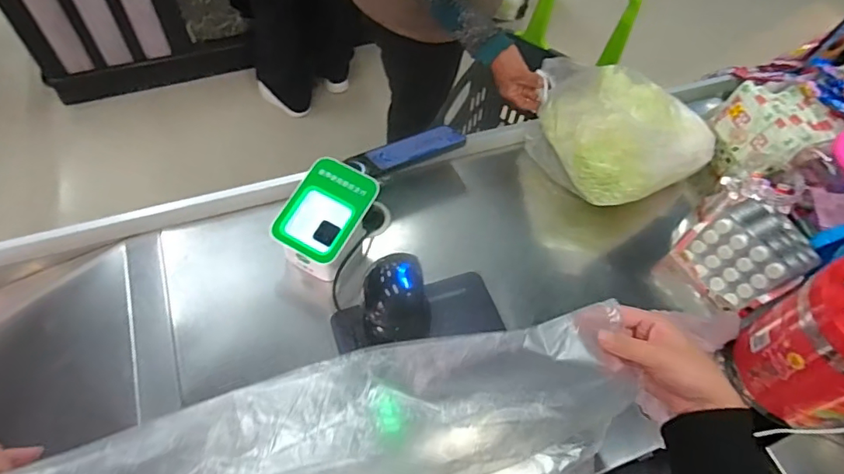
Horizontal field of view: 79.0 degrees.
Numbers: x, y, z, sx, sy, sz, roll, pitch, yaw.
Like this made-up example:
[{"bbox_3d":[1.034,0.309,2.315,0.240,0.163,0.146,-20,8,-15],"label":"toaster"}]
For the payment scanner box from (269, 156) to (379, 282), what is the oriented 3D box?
[{"bbox_3d":[-0.138,-0.020,0.743,0.108,0.111,0.135,29,60,13],"label":"payment scanner box"}]

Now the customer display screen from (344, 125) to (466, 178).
[{"bbox_3d":[-0.019,-0.141,0.820,0.179,0.011,0.077,-24,43,-20],"label":"customer display screen"}]

